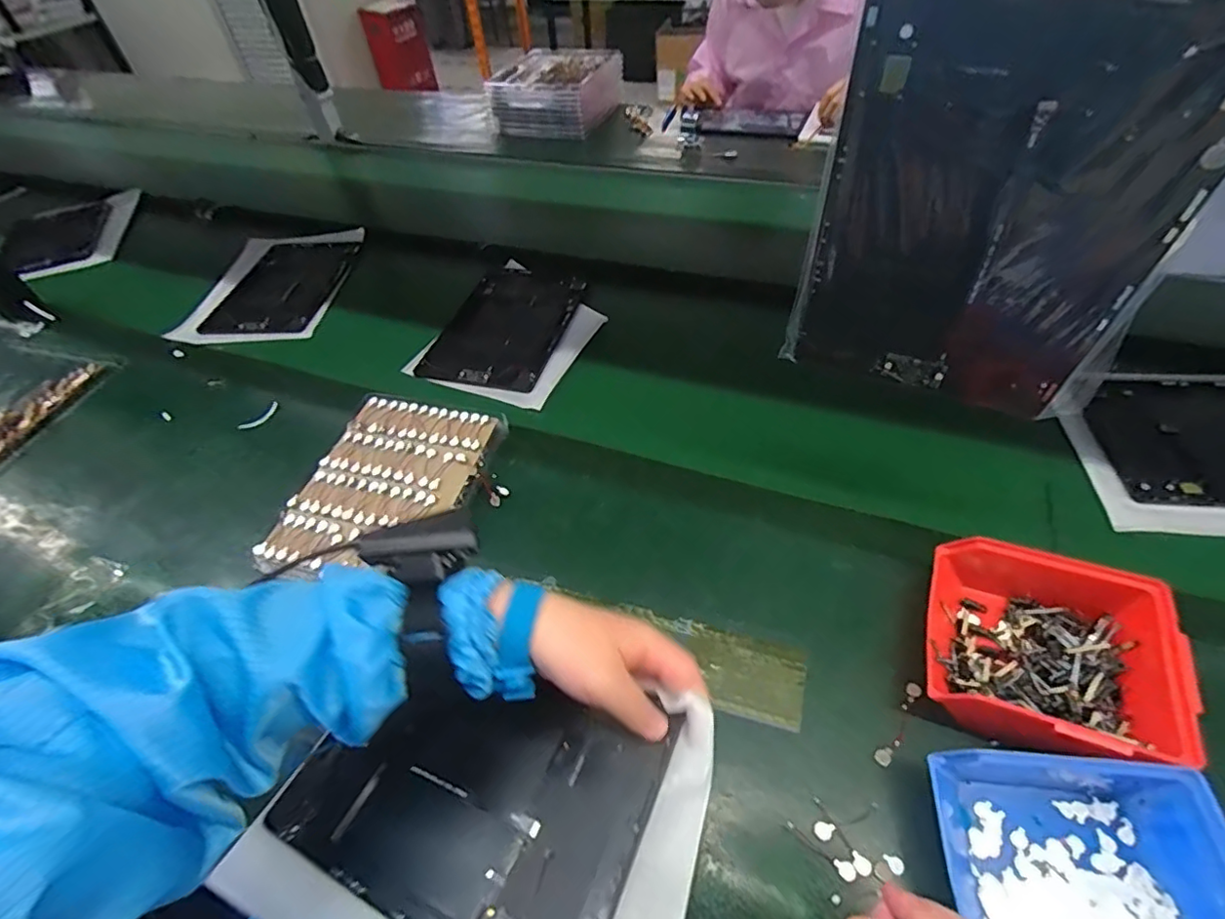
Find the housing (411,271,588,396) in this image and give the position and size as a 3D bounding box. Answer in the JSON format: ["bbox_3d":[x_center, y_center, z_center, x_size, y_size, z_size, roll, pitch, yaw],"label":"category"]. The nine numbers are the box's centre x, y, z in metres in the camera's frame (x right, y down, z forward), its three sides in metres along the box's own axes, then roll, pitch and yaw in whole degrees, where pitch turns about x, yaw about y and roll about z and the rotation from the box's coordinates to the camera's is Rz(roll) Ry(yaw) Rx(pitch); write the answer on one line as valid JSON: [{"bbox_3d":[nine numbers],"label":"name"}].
[{"bbox_3d":[-0.139,-0.178,0.726,0.161,0.017,0.228,13,53,14],"label":"housing"}]

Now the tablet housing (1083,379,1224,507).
[{"bbox_3d":[0.586,-0.016,0.523,0.241,0.016,0.159,2,49,5],"label":"tablet housing"}]

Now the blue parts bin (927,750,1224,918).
[{"bbox_3d":[0.265,0.239,0.308,0.127,0.066,0.128,0,49,3],"label":"blue parts bin"}]

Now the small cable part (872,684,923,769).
[{"bbox_3d":[0.202,0.186,0.392,0.012,0.005,0.064,31,59,26],"label":"small cable part"}]

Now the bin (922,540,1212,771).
[{"bbox_3d":[0.293,0.131,0.388,0.139,0.067,0.148,14,51,15],"label":"bin"}]

